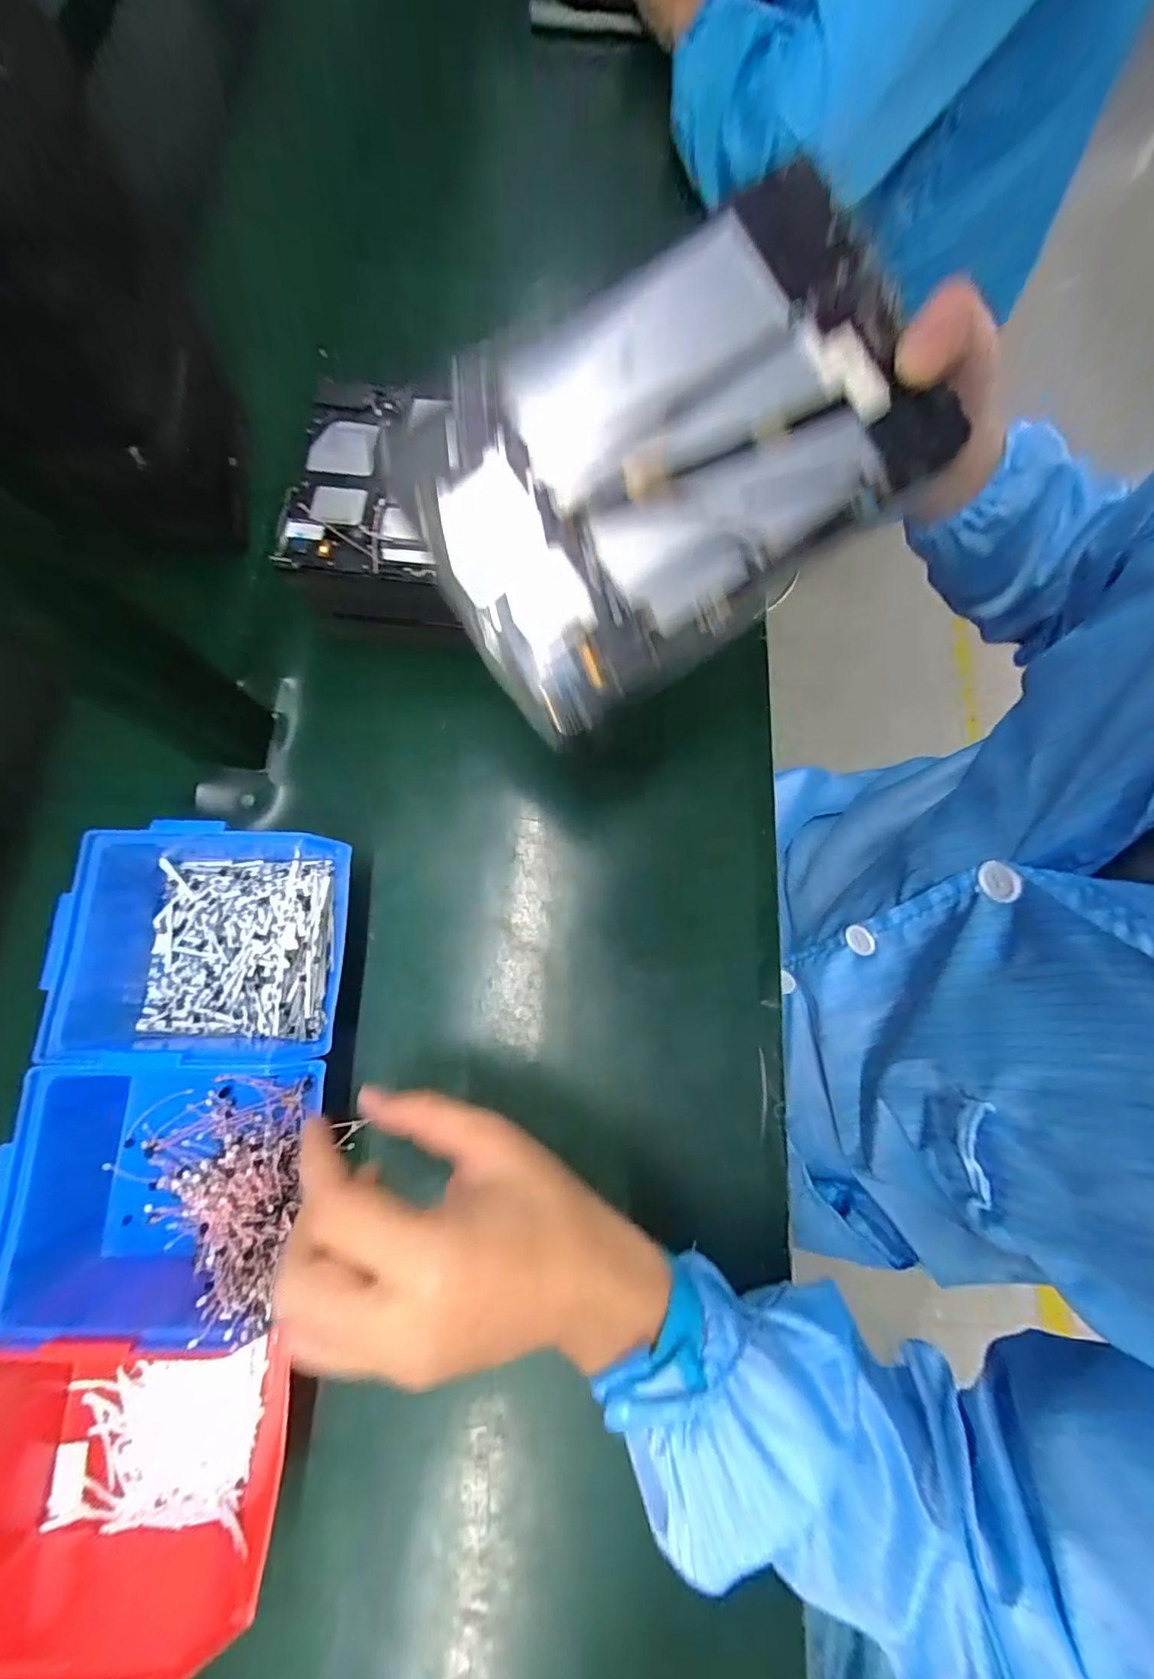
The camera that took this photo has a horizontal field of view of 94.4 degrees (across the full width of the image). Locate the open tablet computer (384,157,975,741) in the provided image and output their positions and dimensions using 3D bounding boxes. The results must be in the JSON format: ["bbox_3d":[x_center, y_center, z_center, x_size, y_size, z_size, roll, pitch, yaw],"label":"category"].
[{"bbox_3d":[0.037,-0.177,0.245,0.232,0.016,0.156,-37,93,1],"label":"open tablet computer"}]

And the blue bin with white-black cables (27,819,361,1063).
[{"bbox_3d":[-0.214,0.061,0.314,0.154,0.071,0.125,0,75,0],"label":"blue bin with white-black cables"}]

